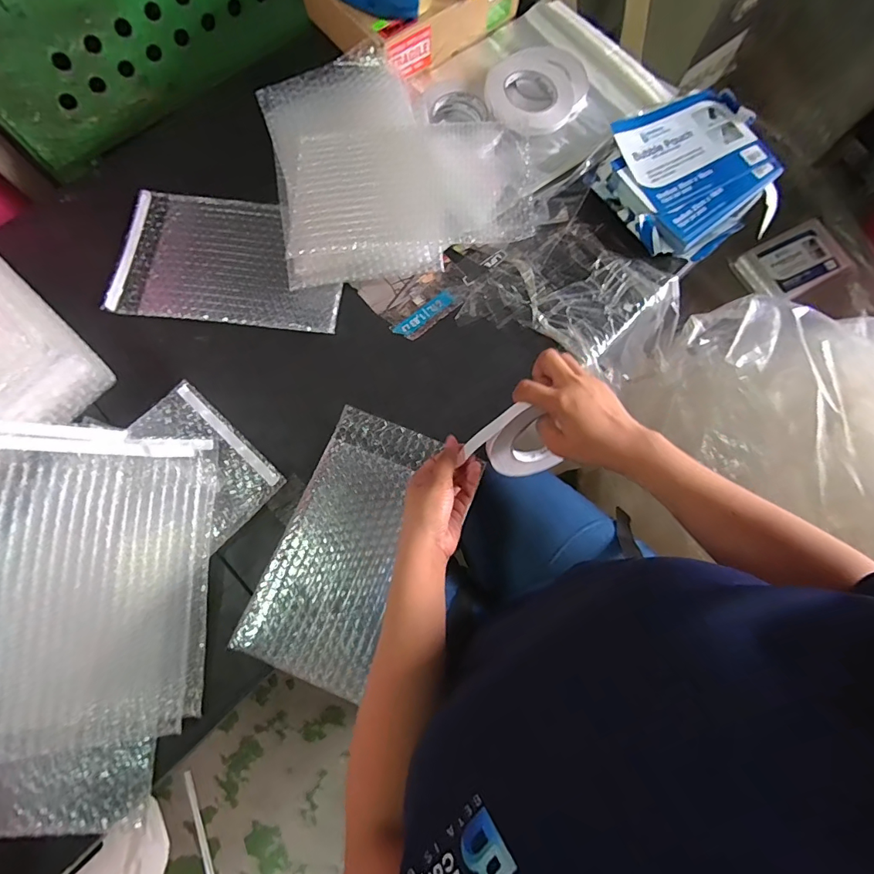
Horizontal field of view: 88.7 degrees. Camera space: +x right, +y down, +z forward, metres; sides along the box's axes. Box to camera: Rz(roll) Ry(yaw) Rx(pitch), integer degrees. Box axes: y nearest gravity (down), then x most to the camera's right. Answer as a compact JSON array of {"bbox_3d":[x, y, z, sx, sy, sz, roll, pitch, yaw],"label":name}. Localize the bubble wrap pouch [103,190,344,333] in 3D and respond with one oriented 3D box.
[{"bbox_3d":[-0.275,-0.240,0.604,0.294,0.010,0.182,5,77,0],"label":"bubble wrap pouch"}]

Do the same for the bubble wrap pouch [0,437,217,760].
[{"bbox_3d":[-0.344,0.152,0.454,0.197,0.015,0.293,3,80,-26],"label":"bubble wrap pouch"}]

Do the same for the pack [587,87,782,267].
[{"bbox_3d":[0.359,-0.375,0.633,0.246,0.031,0.224,-28,79,-7],"label":"pack"}]

